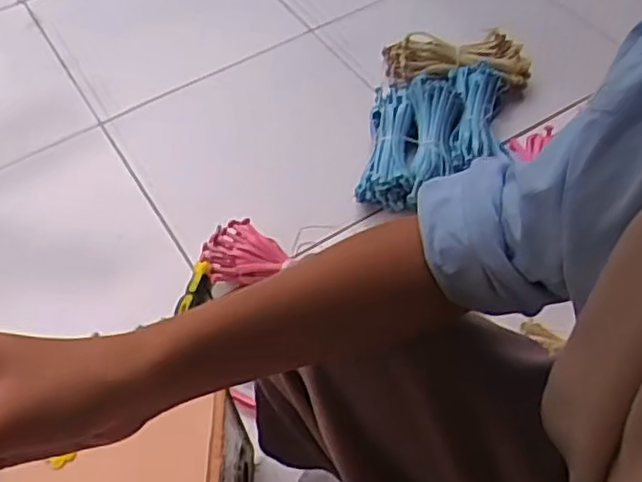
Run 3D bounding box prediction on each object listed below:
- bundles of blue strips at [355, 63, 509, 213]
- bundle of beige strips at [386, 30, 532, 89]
[{"bbox_3d":[0.162,-0.156,0.956,0.188,0.070,0.251,8,55,8],"label":"bundles of blue strips"},{"bbox_3d":[0.211,-0.282,1.047,0.229,0.061,0.070,6,55,7],"label":"bundle of beige strips"}]

